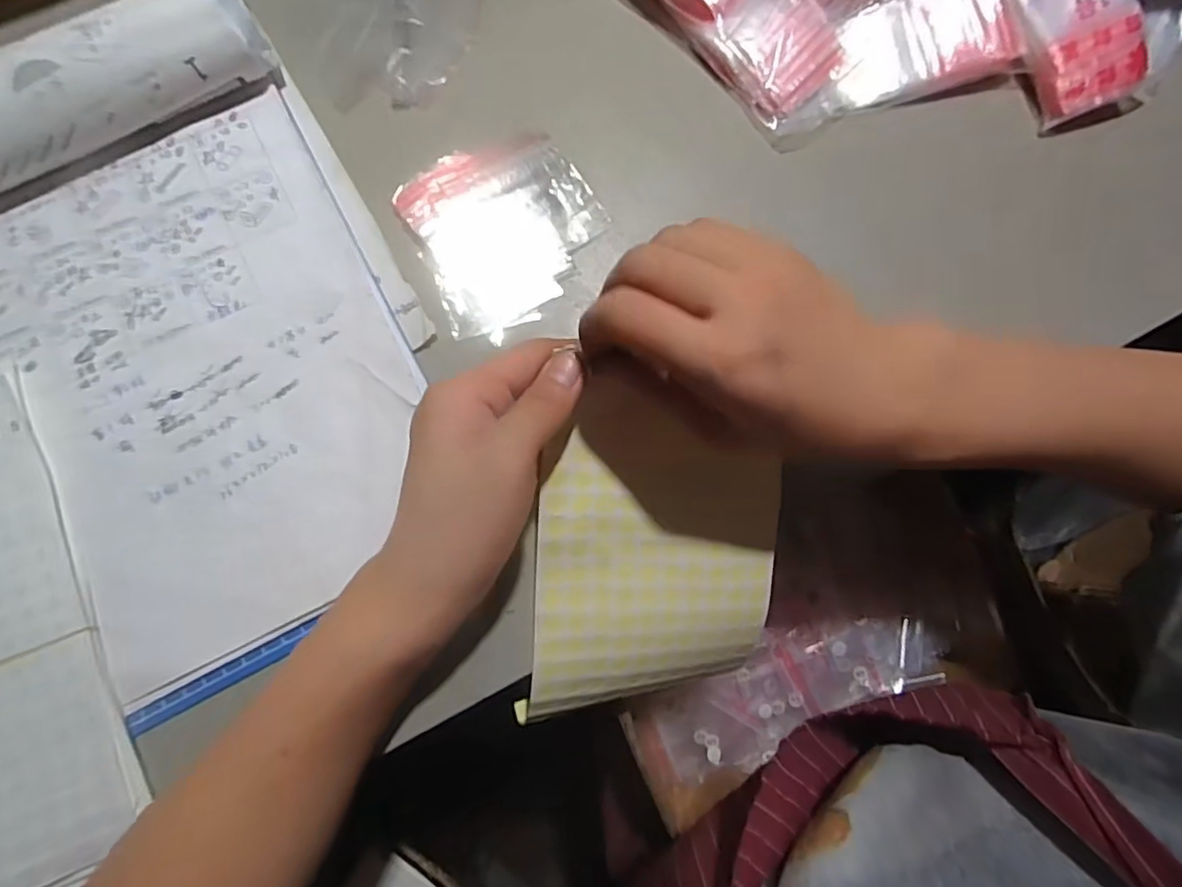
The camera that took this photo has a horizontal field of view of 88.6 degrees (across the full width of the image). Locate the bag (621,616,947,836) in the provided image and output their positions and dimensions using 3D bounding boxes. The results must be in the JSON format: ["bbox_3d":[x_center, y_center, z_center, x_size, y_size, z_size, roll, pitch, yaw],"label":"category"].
[{"bbox_3d":[0.134,0.175,0.418,0.220,0.018,0.077,-30,91,2],"label":"bag"}]

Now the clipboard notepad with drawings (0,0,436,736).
[{"bbox_3d":[-0.208,-0.050,0.294,0.232,0.044,0.311,-31,84,-7],"label":"clipboard notepad with drawings"}]

